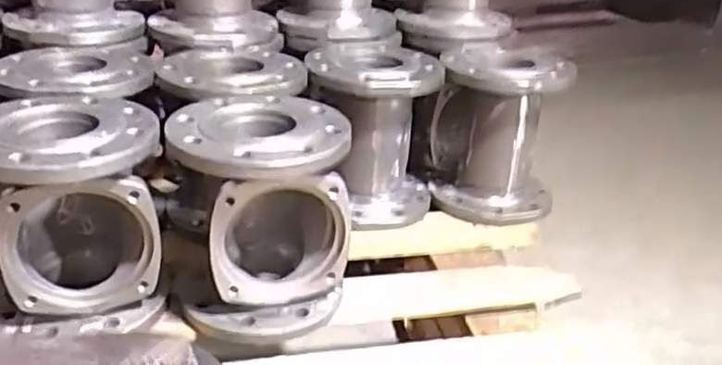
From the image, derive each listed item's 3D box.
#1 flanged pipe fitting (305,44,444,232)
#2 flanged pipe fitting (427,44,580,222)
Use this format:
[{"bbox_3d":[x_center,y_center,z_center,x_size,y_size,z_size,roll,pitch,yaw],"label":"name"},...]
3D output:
[{"bbox_3d":[0.013,-0.074,1.014,0.186,0.215,0.187,0,28,-10],"label":"flanged pipe fitting"},{"bbox_3d":[0.202,-0.065,1.023,0.172,0.239,0.166,3,28,-4],"label":"flanged pipe fitting"}]

